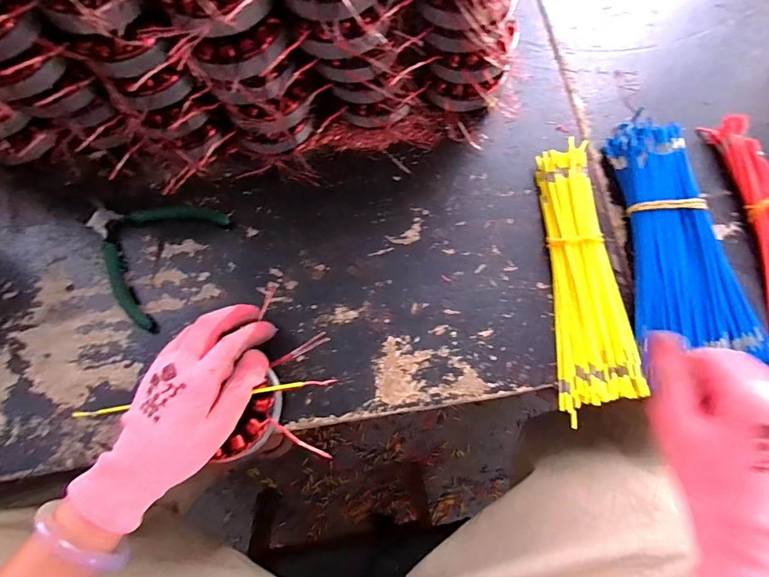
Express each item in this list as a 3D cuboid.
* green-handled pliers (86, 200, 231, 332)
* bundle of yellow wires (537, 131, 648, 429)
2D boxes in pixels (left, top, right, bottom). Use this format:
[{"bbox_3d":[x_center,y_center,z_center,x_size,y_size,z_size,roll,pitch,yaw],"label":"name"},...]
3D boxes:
[{"bbox_3d":[-0.244,-0.044,0.420,0.123,0.010,0.133,28,78,8],"label":"green-handled pliers"},{"bbox_3d":[0.185,-0.016,0.386,0.062,0.023,0.247,0,76,1],"label":"bundle of yellow wires"}]

